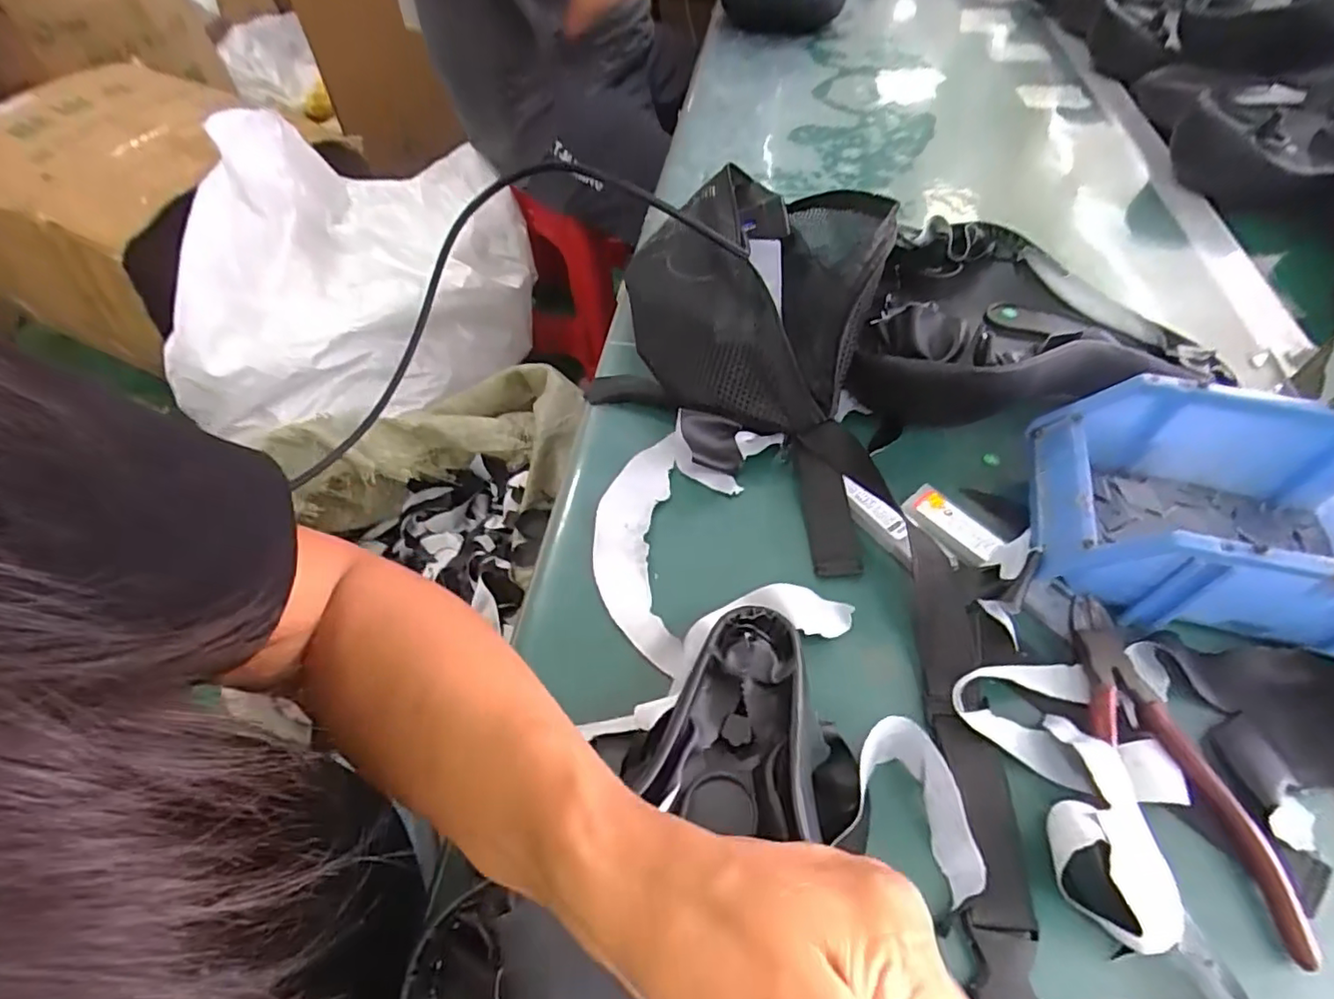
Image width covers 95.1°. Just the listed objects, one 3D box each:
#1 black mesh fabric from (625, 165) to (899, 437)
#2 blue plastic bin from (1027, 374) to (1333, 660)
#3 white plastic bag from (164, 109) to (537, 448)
[{"bbox_3d":[0.054,-0.177,0.465,0.195,0.094,0.278,11,54,9],"label":"black mesh fabric"},{"bbox_3d":[0.301,0.009,0.328,0.180,0.074,0.122,14,54,11],"label":"blue plastic bin"},{"bbox_3d":[-0.581,-0.501,1.172,0.577,0.322,0.609,-17,55,-10],"label":"white plastic bag"}]

